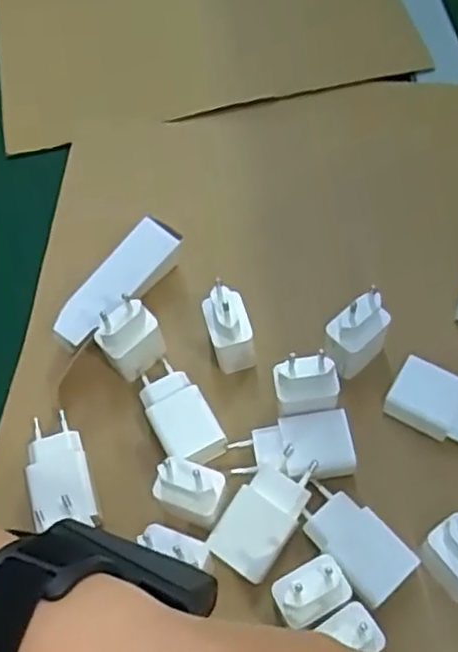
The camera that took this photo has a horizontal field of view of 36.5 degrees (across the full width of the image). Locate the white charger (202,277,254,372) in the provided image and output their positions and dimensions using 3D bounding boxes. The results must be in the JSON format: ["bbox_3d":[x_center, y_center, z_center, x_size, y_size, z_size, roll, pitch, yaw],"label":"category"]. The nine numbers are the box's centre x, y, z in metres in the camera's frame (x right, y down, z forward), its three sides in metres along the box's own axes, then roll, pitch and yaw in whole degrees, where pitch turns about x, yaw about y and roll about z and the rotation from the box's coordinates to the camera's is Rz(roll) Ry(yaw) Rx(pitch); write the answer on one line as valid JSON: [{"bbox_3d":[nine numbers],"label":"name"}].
[{"bbox_3d":[-0.001,0.000,0.469,0.027,0.078,0.035,-17,62,-5],"label":"white charger"}]

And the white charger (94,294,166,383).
[{"bbox_3d":[-0.066,0.008,0.469,0.040,0.064,0.023,-40,66,-16],"label":"white charger"}]

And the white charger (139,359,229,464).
[{"bbox_3d":[-0.035,0.058,0.467,0.038,0.023,0.077,-28,63,-11],"label":"white charger"}]

